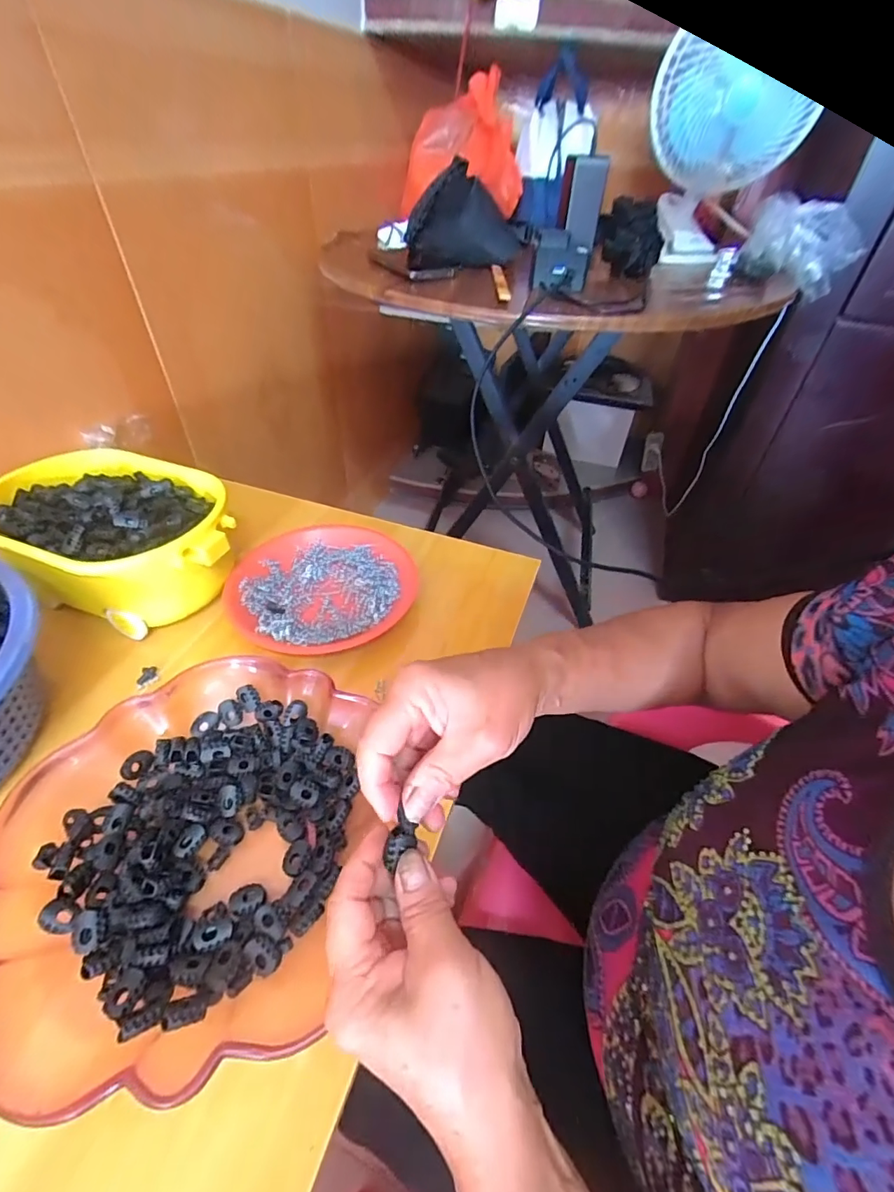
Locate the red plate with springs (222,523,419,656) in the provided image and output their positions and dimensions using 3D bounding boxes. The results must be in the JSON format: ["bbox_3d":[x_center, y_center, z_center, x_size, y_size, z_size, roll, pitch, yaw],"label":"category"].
[{"bbox_3d":[-0.134,-0.012,0.529,0.193,0.020,0.185,2,45,-2],"label":"red plate with springs"}]

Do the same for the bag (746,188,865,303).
[{"bbox_3d":[0.497,-0.494,0.676,0.176,0.094,0.023,6,42,-20],"label":"bag"}]

